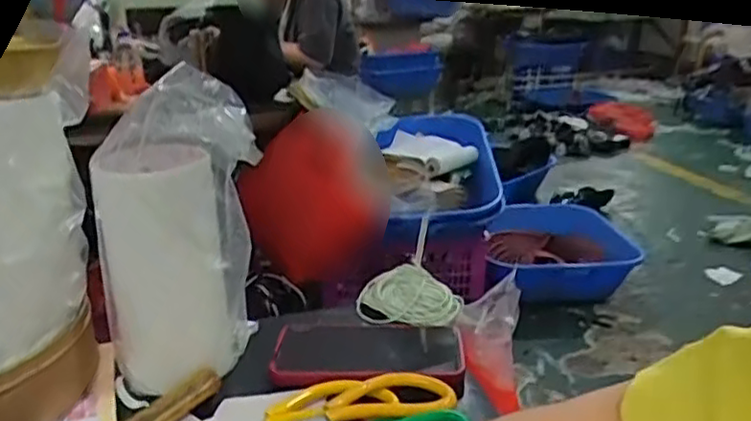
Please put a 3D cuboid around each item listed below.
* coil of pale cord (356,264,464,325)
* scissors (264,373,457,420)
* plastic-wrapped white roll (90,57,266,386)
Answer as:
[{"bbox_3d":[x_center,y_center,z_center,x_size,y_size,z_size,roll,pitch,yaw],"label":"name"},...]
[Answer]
[{"bbox_3d":[0.034,0.080,0.683,0.108,0.033,0.074,-2,20,5],"label":"coil of pale cord"},{"bbox_3d":[-0.054,0.151,0.506,0.224,0.017,0.060,-6,21,-15],"label":"scissors"},{"bbox_3d":[-0.160,0.016,0.545,0.120,0.240,0.085,-8,21,-19],"label":"plastic-wrapped white roll"}]

